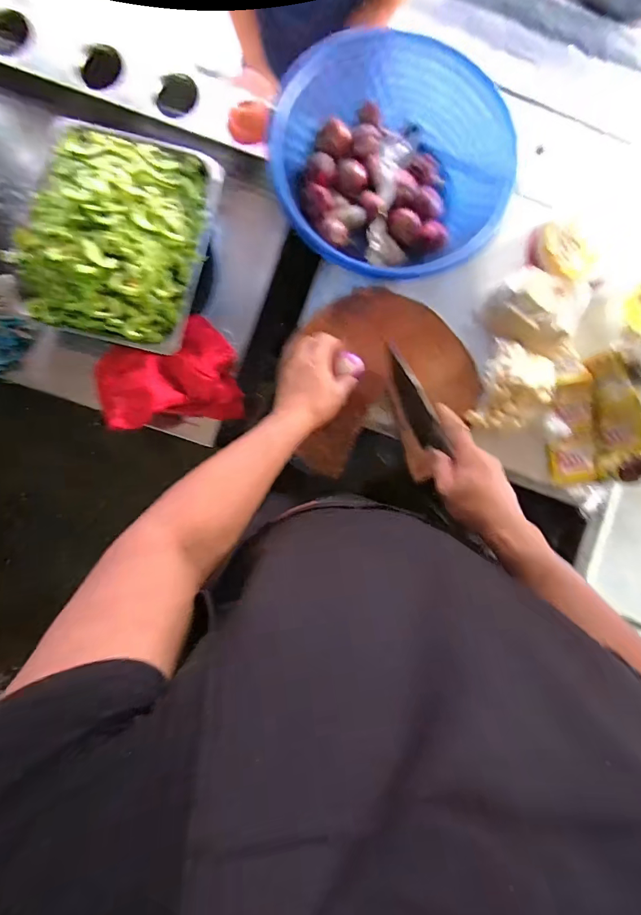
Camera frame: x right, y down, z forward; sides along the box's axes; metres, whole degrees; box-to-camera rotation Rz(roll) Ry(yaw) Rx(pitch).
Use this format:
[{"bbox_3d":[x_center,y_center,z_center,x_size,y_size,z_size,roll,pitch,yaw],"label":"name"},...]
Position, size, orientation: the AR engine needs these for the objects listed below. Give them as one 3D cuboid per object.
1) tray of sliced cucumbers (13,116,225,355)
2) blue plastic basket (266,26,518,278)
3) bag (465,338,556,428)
[{"bbox_3d":[-0.295,-0.336,0.598,0.233,0.090,0.311,15,89,-3],"label":"tray of sliced cucumbers"},{"bbox_3d":[0.107,-0.434,0.631,0.339,0.113,0.317,0,89,-3],"label":"blue plastic basket"},{"bbox_3d":[0.303,-0.106,0.655,0.102,0.060,0.133,30,88,-2],"label":"bag"}]

